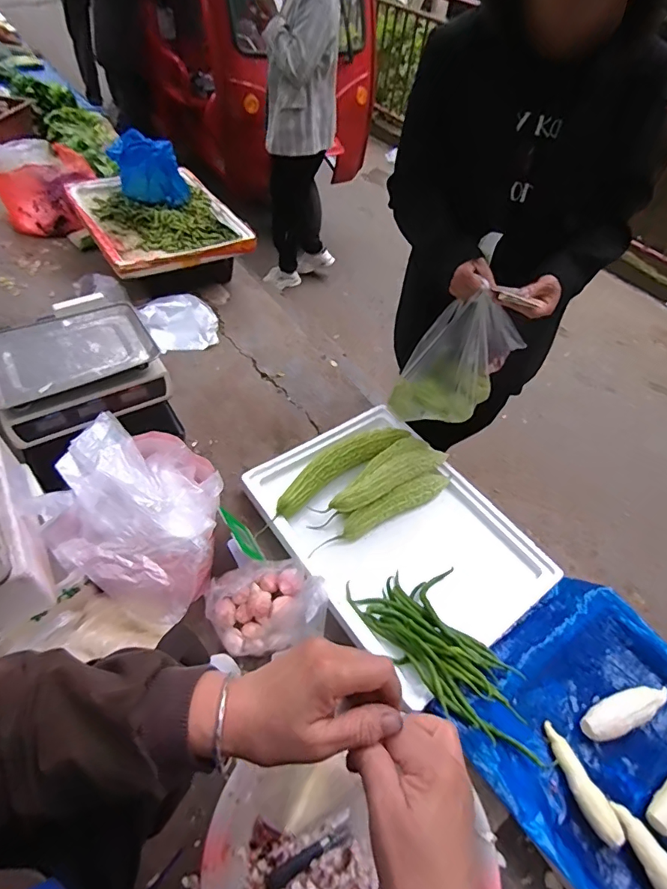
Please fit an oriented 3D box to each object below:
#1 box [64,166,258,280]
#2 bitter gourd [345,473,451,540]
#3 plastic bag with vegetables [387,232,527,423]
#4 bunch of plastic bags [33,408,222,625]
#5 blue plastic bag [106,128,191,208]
[{"bbox_3d":[-0.590,-0.772,1.567,0.454,0.101,0.633,-25,58,-24],"label":"box"},{"bbox_3d":[0.145,0.134,1.060,0.292,0.055,0.056,-19,56,-20],"label":"bitter gourd"},{"bbox_3d":[0.244,-0.195,0.905,0.204,0.316,0.145,-29,60,-26],"label":"plastic bag with vegetables"},{"bbox_3d":[-0.351,0.110,0.848,0.320,0.128,0.296,20,52,9],"label":"bunch of plastic bags"},{"bbox_3d":[-0.605,-0.882,1.491,0.243,0.181,0.118,13,51,5],"label":"blue plastic bag"}]

